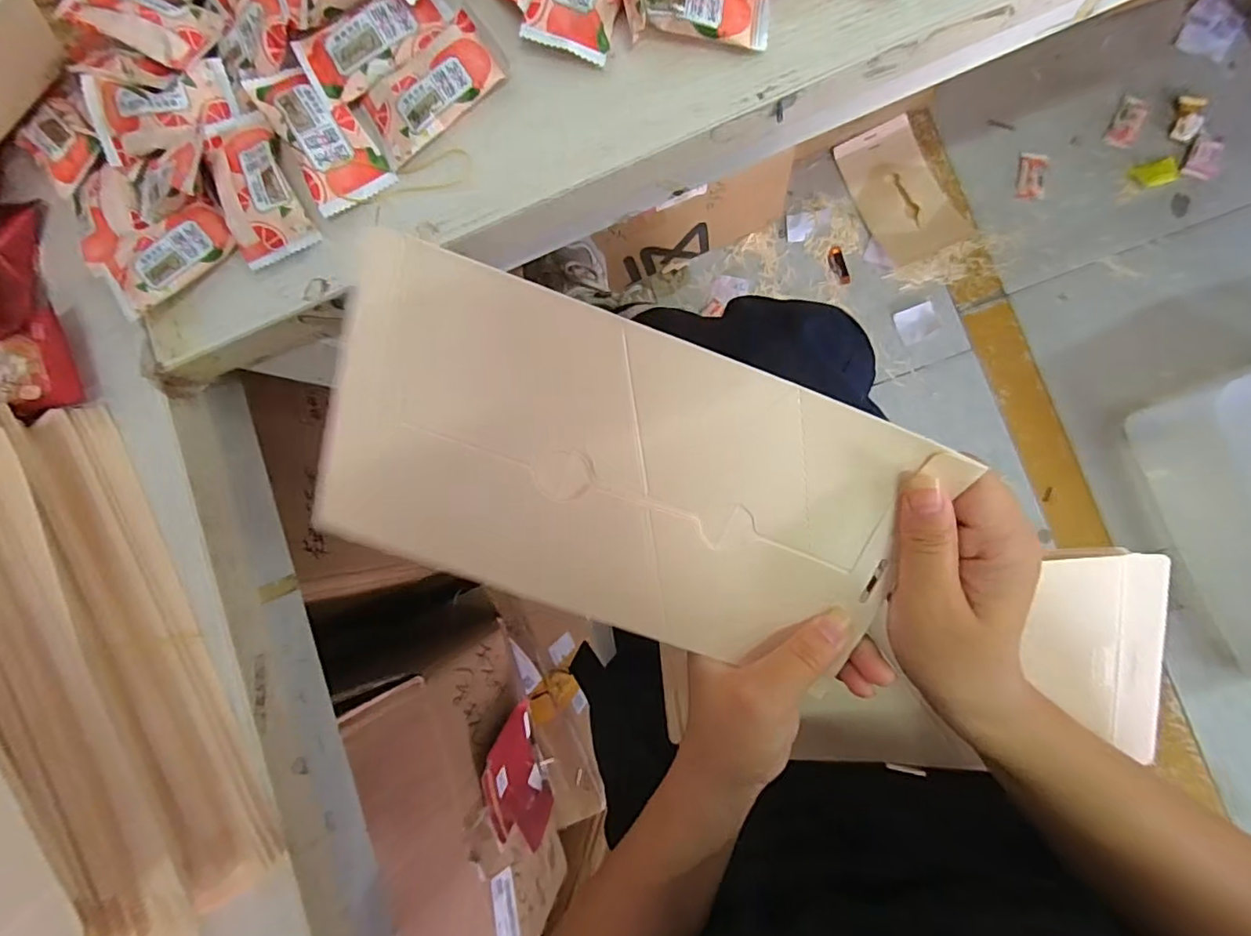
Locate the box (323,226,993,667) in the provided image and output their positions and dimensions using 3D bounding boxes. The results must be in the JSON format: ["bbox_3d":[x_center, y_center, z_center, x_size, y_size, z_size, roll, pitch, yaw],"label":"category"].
[{"bbox_3d":[-0.004,0.009,0.224,0.229,0.007,0.127,20,113,-5],"label":"box"}]

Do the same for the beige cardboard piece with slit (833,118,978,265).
[{"bbox_3d":[0.461,-0.465,0.913,0.133,0.032,0.239,-26,84,8],"label":"beige cardboard piece with slit"}]

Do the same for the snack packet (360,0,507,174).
[{"bbox_3d":[-0.092,-0.179,0.256,0.069,0.007,0.036,-34,83,7],"label":"snack packet"}]

